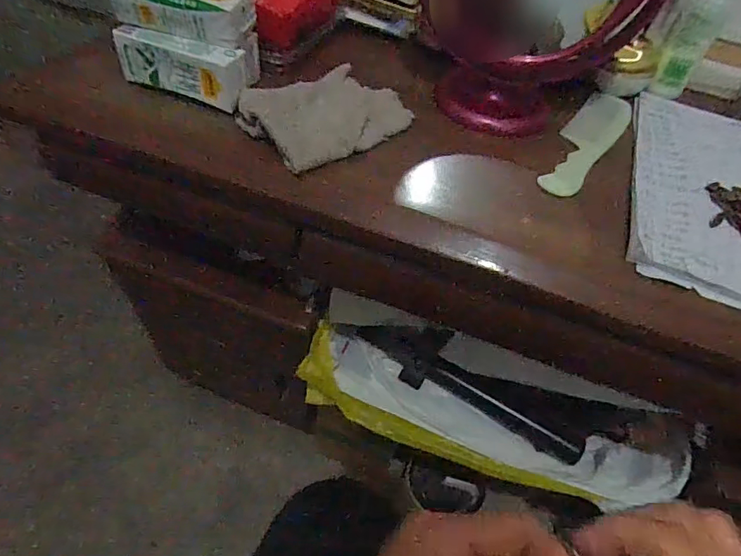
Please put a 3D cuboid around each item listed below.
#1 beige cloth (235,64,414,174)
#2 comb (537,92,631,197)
[{"bbox_3d":[-0.040,-0.155,0.457,0.156,0.042,0.106,-26,57,-25],"label":"beige cloth"},{"bbox_3d":[0.219,-0.142,0.497,0.050,0.004,0.205,32,54,19],"label":"comb"}]

